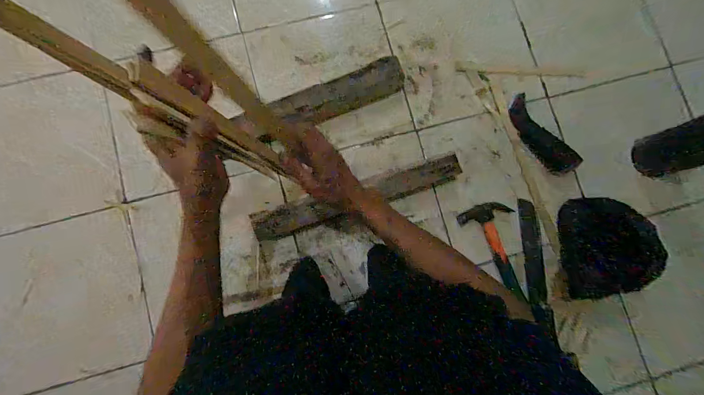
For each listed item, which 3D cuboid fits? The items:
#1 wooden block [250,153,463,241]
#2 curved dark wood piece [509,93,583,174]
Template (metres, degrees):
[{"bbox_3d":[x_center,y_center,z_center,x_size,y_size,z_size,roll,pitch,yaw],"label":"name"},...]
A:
[{"bbox_3d":[0.011,-0.003,0.621,0.414,0.027,0.055,-18,84,-3],"label":"wooden block"},{"bbox_3d":[0.387,-0.133,0.643,0.054,0.035,0.182,-31,85,-5],"label":"curved dark wood piece"}]

